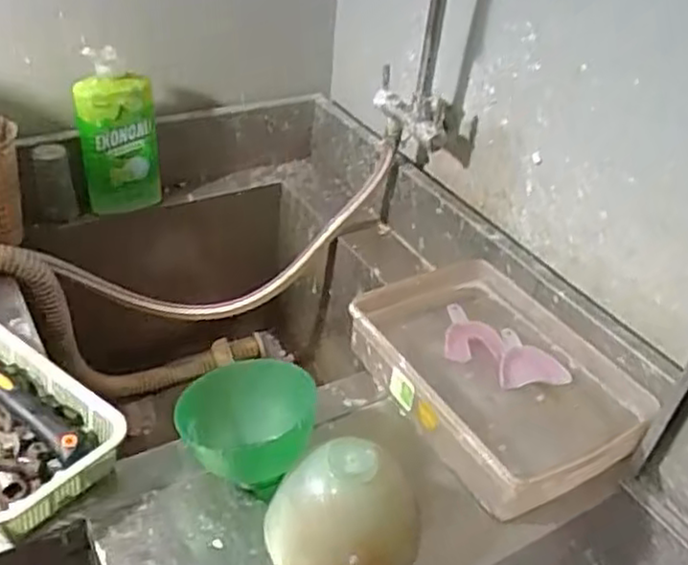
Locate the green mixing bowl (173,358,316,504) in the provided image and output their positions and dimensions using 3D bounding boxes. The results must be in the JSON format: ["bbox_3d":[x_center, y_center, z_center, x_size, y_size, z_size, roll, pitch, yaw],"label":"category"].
[{"bbox_3d":[-0.088,0.128,0.641,0.120,0.100,0.097,0,37,-8],"label":"green mixing bowl"}]

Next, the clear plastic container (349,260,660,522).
[{"bbox_3d":[0.147,0.093,0.728,0.191,0.066,0.283,-16,42,-27],"label":"clear plastic container"}]

